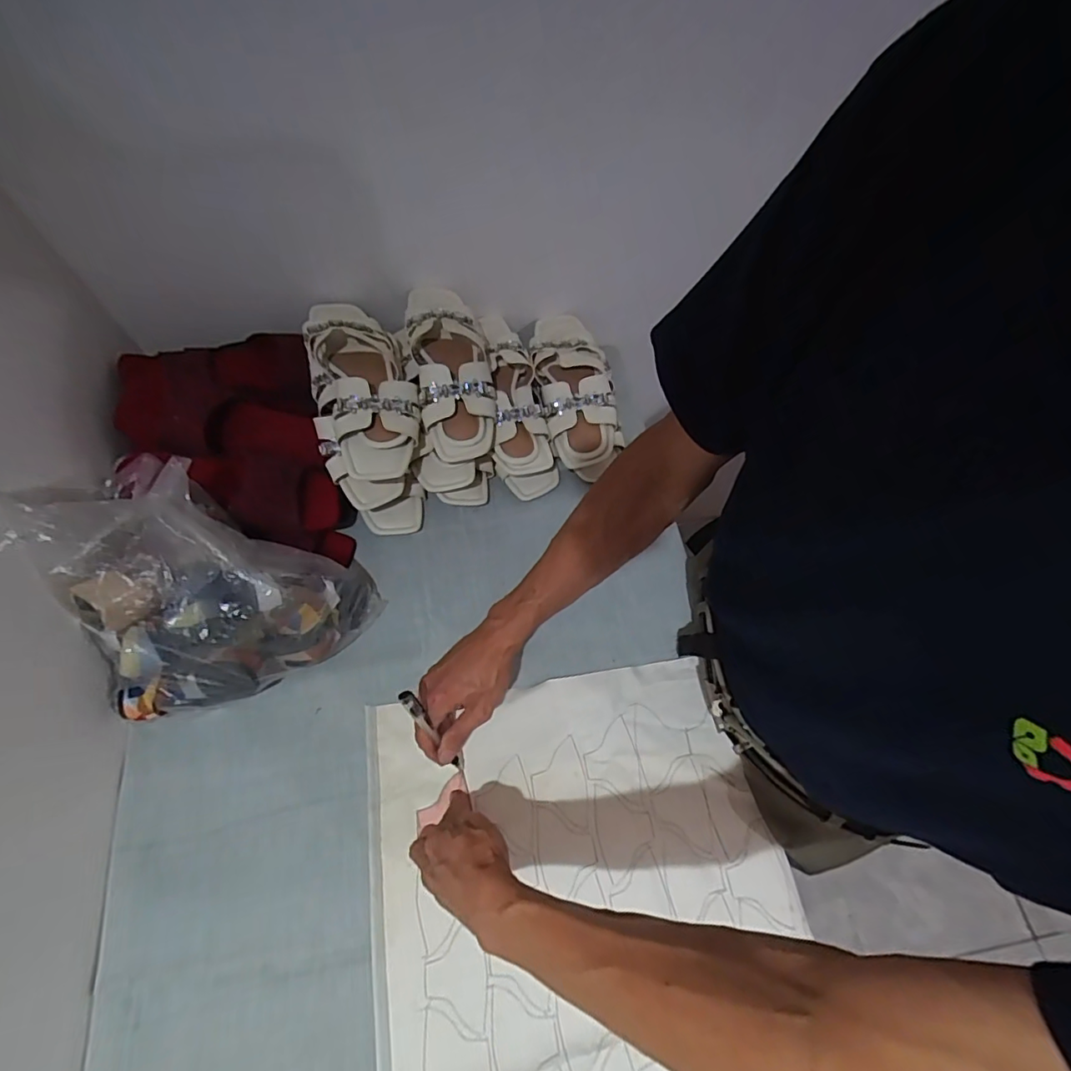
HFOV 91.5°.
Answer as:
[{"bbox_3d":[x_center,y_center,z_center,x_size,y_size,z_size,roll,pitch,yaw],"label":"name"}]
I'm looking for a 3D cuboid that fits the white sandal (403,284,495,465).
[{"bbox_3d":[-0.105,-0.211,0.651,0.092,0.066,0.233,-12,66,-7],"label":"white sandal"}]

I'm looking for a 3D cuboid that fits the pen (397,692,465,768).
[{"bbox_3d":[-0.101,0.199,0.522,0.012,0.160,0.008,-30,42,-14],"label":"pen"}]

